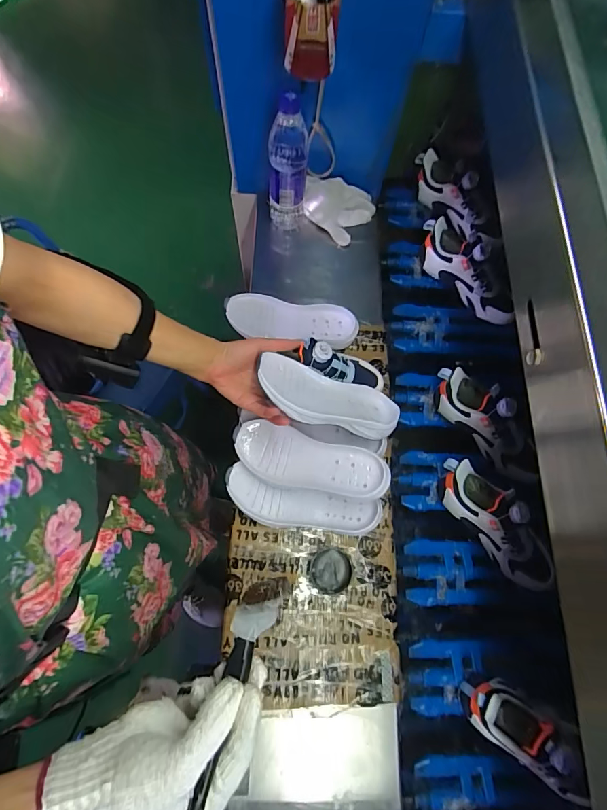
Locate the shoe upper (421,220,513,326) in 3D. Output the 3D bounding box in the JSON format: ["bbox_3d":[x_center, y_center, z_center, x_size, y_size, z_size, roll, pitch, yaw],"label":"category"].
[{"bbox_3d":[0.294,-0.234,0.723,0.054,0.099,0.228,-40,94,-13],"label":"shoe upper"}]

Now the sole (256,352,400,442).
[{"bbox_3d":[0.039,-0.008,0.572,0.214,0.035,0.084,17,71,-14],"label":"sole"}]

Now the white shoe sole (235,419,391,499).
[{"bbox_3d":[0.007,0.086,0.588,0.220,0.053,0.079,17,72,4],"label":"white shoe sole"}]

